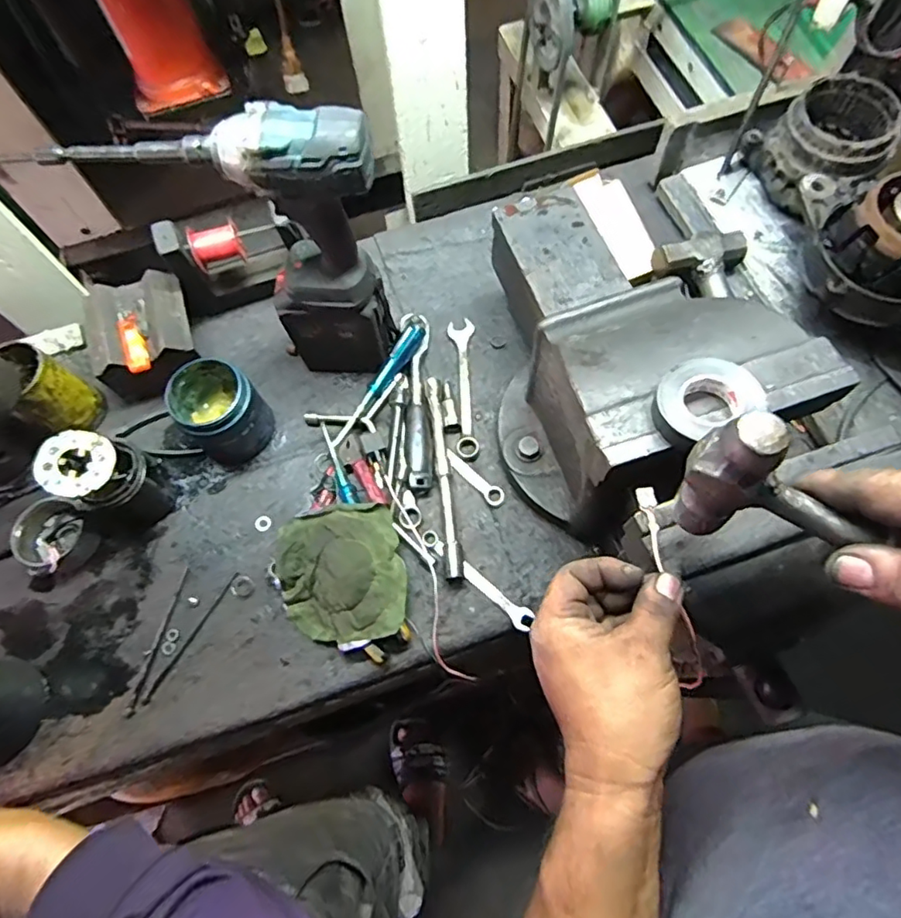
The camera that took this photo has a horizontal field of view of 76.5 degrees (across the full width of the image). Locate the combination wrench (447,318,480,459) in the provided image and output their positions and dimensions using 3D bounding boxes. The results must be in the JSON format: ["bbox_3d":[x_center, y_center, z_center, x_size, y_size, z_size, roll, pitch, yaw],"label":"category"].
[{"bbox_3d":[0.018,-0.093,0.735,0.032,0.009,0.196,-3,69,2],"label":"combination wrench"}]

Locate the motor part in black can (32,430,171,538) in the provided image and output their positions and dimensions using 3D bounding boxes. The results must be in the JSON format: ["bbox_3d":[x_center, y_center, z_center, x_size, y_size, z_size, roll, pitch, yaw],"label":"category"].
[{"bbox_3d":[-0.378,0.030,0.642,0.081,0.136,0.077,-8,69,-1],"label":"motor part in black can"}]

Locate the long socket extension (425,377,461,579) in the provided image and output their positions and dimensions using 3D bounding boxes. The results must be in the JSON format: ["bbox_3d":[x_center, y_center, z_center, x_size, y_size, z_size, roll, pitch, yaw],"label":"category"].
[{"bbox_3d":[-0.009,0.017,0.681,0.018,0.024,0.248,-7,69,0],"label":"long socket extension"}]

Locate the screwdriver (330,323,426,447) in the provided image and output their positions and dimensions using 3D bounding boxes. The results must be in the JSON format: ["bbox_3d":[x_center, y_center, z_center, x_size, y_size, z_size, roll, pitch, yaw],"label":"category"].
[{"bbox_3d":[-0.090,-0.094,0.715,0.025,0.022,0.184,34,86,14],"label":"screwdriver"}]

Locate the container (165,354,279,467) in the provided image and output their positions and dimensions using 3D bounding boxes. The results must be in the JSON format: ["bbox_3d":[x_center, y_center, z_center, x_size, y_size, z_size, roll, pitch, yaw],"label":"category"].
[{"bbox_3d":[-0.273,-0.055,0.688,0.103,0.098,0.093,40,76,16],"label":"container"}]

